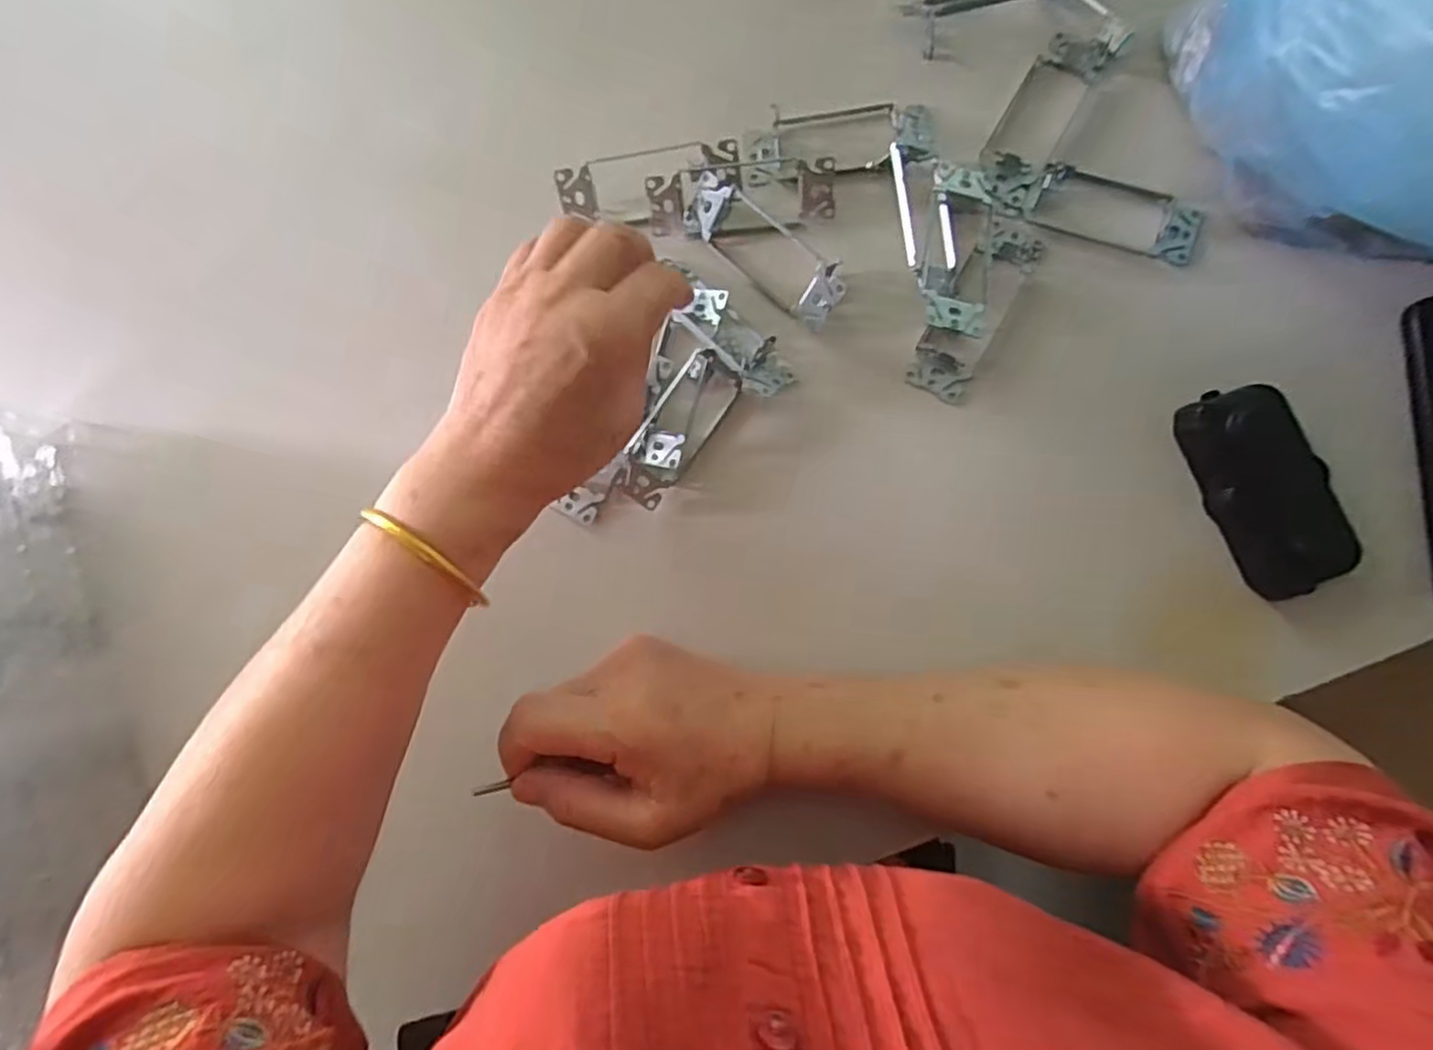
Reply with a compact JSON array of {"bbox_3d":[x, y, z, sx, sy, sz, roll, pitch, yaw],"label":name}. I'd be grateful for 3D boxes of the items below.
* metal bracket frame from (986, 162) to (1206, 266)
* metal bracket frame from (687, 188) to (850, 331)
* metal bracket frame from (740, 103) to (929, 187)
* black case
[{"bbox_3d":[0.213,-0.182,0.391,0.116,0.021,0.039,20,87,6],"label":"metal bracket frame"},{"bbox_3d":[0.030,-0.158,0.400,0.103,0.023,0.039,40,90,7],"label":"metal bracket frame"},{"bbox_3d":[0.070,-0.224,0.402,0.108,0.020,0.043,0,85,5],"label":"metal bracket frame"},{"bbox_3d":[0.284,-0.018,0.363,0.053,0.025,0.108,-24,84,3],"label":"black case"}]

